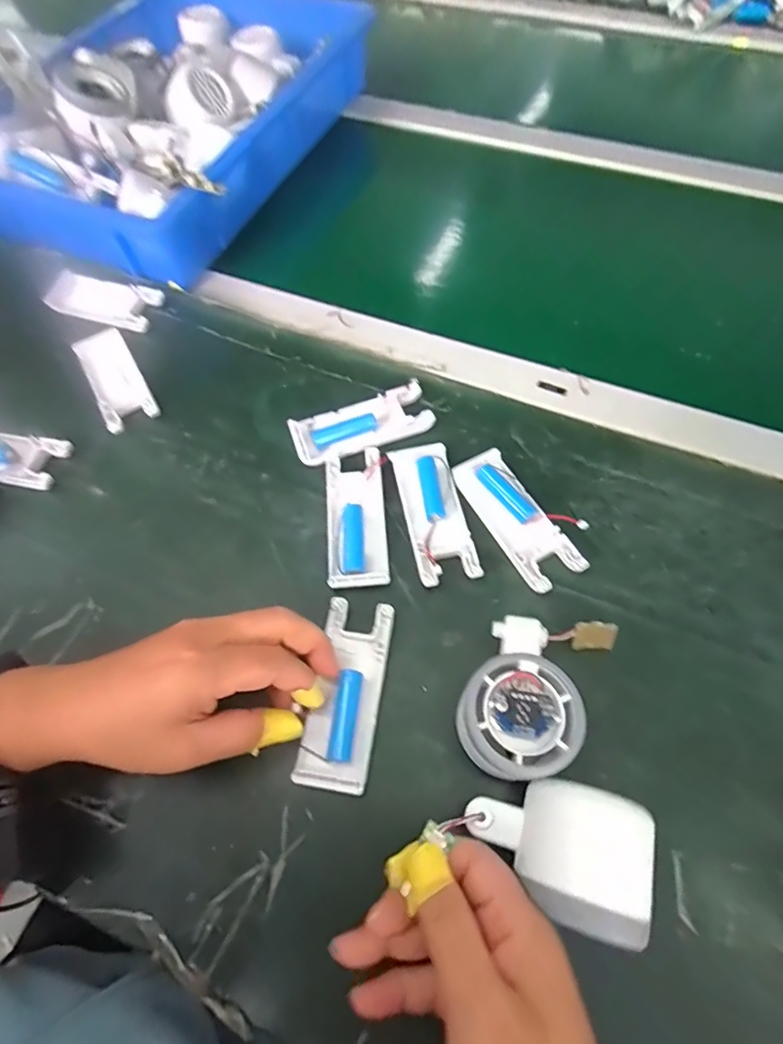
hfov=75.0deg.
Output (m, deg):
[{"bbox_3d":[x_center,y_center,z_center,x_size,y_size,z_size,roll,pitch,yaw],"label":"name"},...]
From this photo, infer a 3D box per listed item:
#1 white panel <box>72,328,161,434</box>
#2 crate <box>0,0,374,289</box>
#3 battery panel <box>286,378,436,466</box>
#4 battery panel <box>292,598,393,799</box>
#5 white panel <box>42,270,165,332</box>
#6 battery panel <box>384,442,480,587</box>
[{"bbox_3d":[-0.227,-0.116,0.420,0.039,0.018,0.098,-29,65,-13],"label":"white panel"},{"bbox_3d":[-0.232,-0.431,0.536,0.297,0.100,0.420,17,64,10],"label":"crate"},{"bbox_3d":[-0.023,-0.076,0.396,0.107,0.012,0.043,-17,63,-7],"label":"battery panel"},{"bbox_3d":[-0.026,0.099,0.302,0.040,0.013,0.105,9,61,7],"label":"battery panel"},{"bbox_3d":[-0.258,-0.195,0.453,0.100,0.022,0.039,11,63,8],"label":"white panel"},{"bbox_3d":[0.029,-0.009,0.354,0.041,0.012,0.106,-13,63,-5],"label":"battery panel"}]

